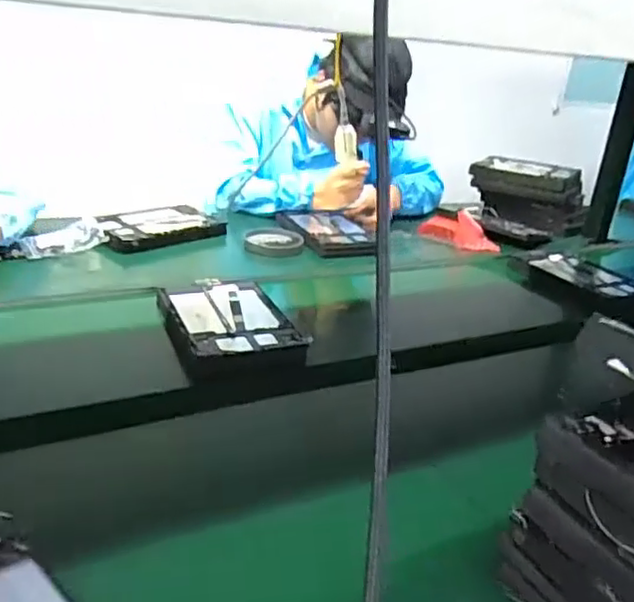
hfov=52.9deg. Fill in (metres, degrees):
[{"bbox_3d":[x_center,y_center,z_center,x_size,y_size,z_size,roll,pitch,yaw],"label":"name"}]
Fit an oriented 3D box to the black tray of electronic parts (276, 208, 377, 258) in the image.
[{"bbox_3d":[0.030,-0.141,1.313,0.157,0.028,0.258,-4,25,-19],"label":"black tray of electronic parts"}]

